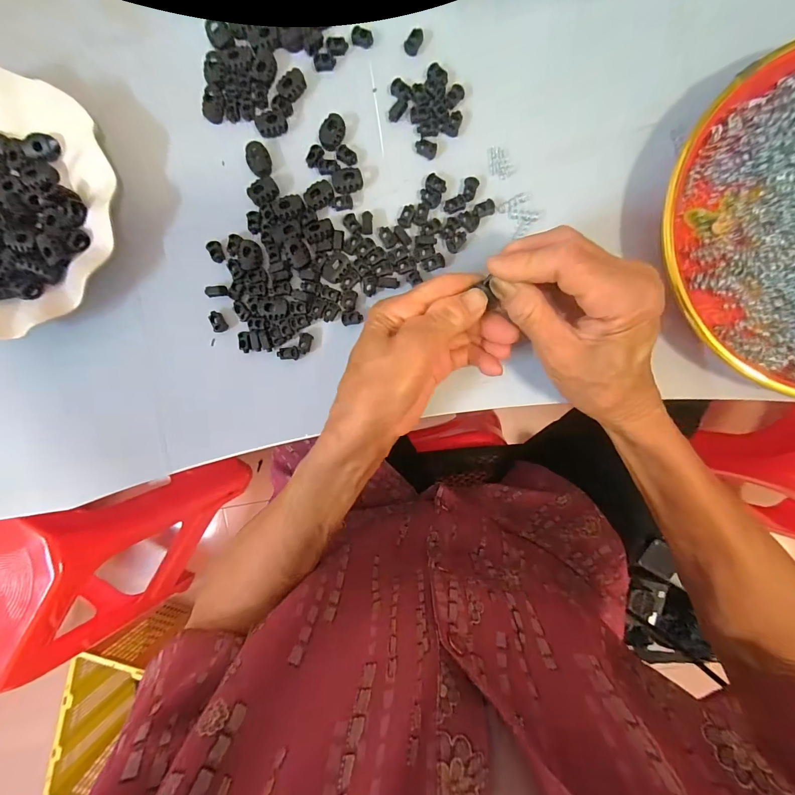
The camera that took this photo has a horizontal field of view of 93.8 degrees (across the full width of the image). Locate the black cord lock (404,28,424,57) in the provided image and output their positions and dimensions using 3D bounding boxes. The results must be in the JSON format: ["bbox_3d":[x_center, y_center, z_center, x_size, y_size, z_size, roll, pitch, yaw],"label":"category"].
[{"bbox_3d":[0.012,-0.252,0.264,0.010,0.009,0.016,24,94,3],"label":"black cord lock"}]

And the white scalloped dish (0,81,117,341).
[{"bbox_3d":[-0.287,-0.129,0.262,0.170,0.021,0.167,0,92,4],"label":"white scalloped dish"}]

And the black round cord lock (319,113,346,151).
[{"bbox_3d":[-0.047,-0.189,0.266,0.017,0.009,0.021,13,93,3],"label":"black round cord lock"}]

